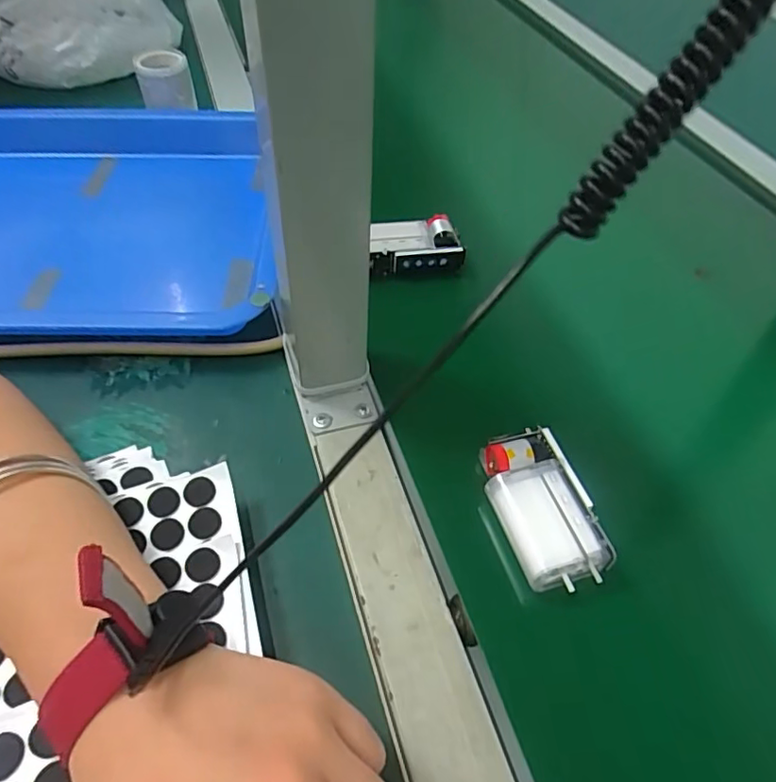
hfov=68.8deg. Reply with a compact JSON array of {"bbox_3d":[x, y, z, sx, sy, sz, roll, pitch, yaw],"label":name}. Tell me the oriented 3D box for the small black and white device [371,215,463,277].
[{"bbox_3d":[0.019,-0.105,0.418,0.069,0.030,0.030,-11,52,-7],"label":"small black and white device"}]

